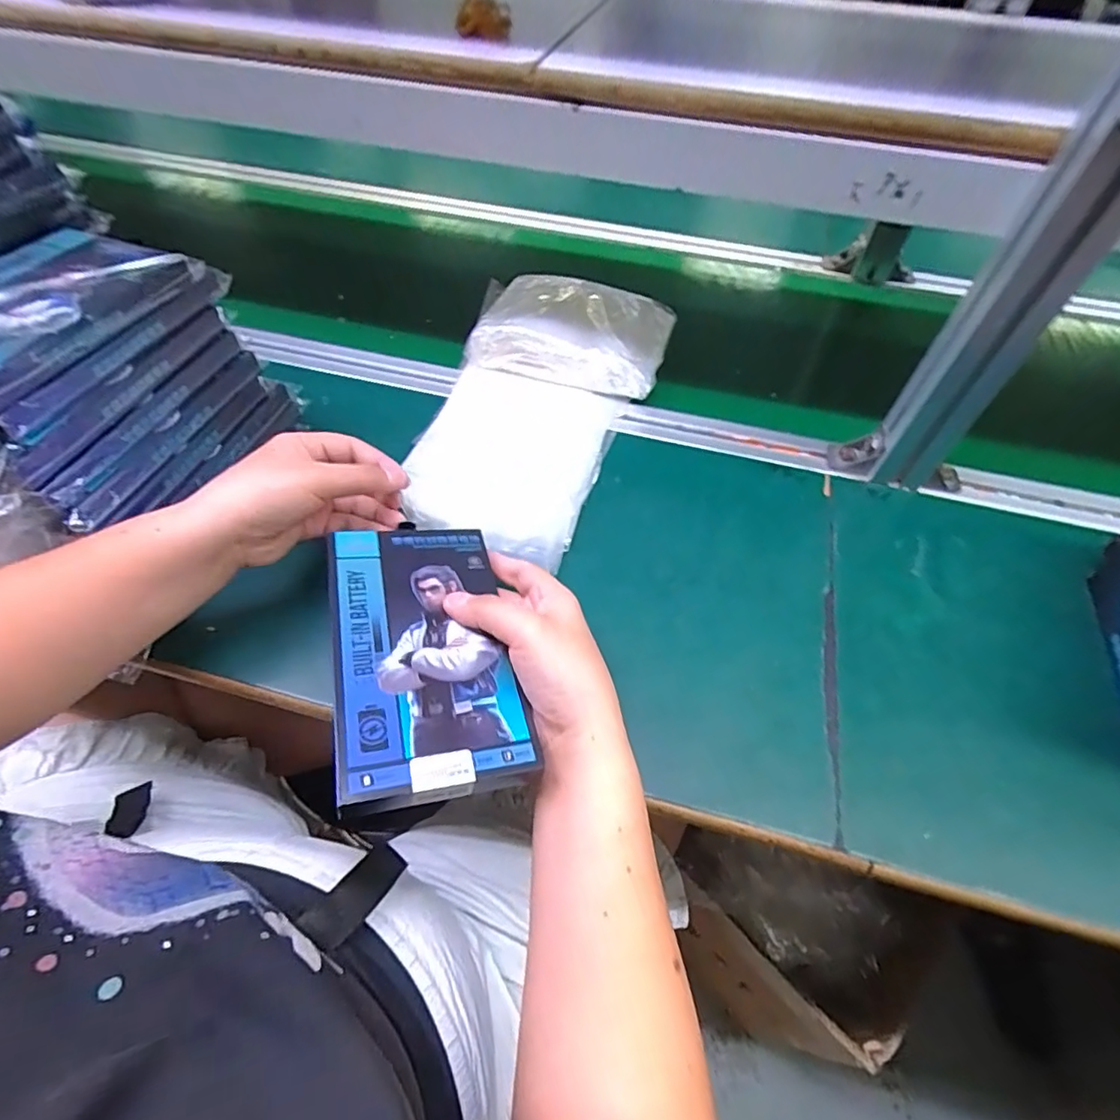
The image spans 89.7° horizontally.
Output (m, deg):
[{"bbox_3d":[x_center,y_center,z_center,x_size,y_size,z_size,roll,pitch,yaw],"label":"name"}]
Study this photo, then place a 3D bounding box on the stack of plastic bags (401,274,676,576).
[{"bbox_3d":[-0.014,-0.145,0.488,0.170,0.049,0.313,14,55,7],"label":"stack of plastic bags"}]

